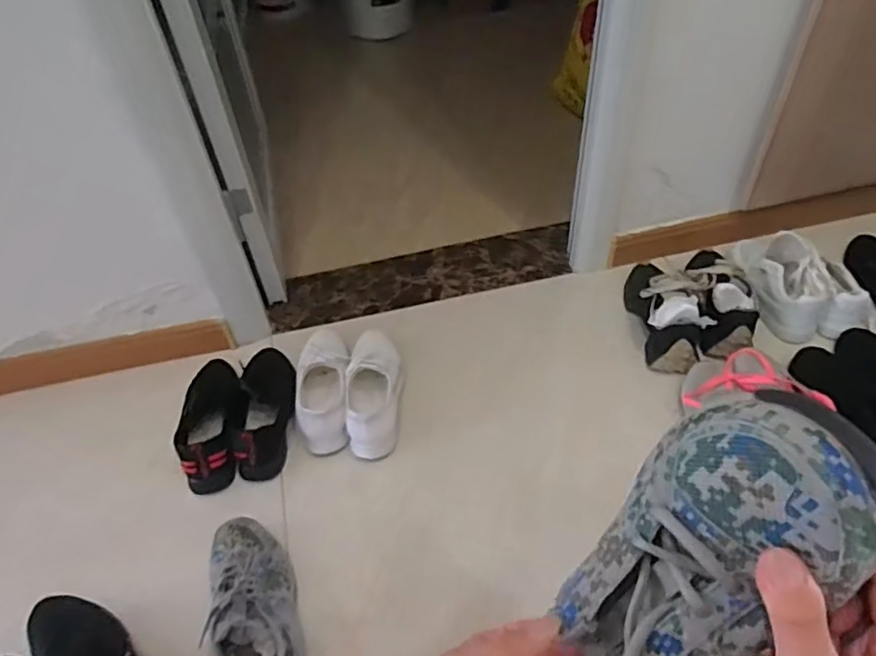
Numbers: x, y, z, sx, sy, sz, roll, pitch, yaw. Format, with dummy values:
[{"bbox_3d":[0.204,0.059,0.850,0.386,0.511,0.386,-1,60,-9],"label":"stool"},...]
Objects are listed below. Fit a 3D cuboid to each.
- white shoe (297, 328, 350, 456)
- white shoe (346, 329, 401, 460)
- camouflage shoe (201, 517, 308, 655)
[{"bbox_3d":[-0.197,0.095,1.093,0.092,0.098,0.247,-7,47,-2],"label":"white shoe"},{"bbox_3d":[-0.107,0.096,1.080,0.087,0.099,0.252,-3,47,2],"label":"white shoe"},{"bbox_3d":[-0.239,0.380,0.825,0.103,0.132,0.282,-14,48,-9],"label":"camouflage shoe"}]

